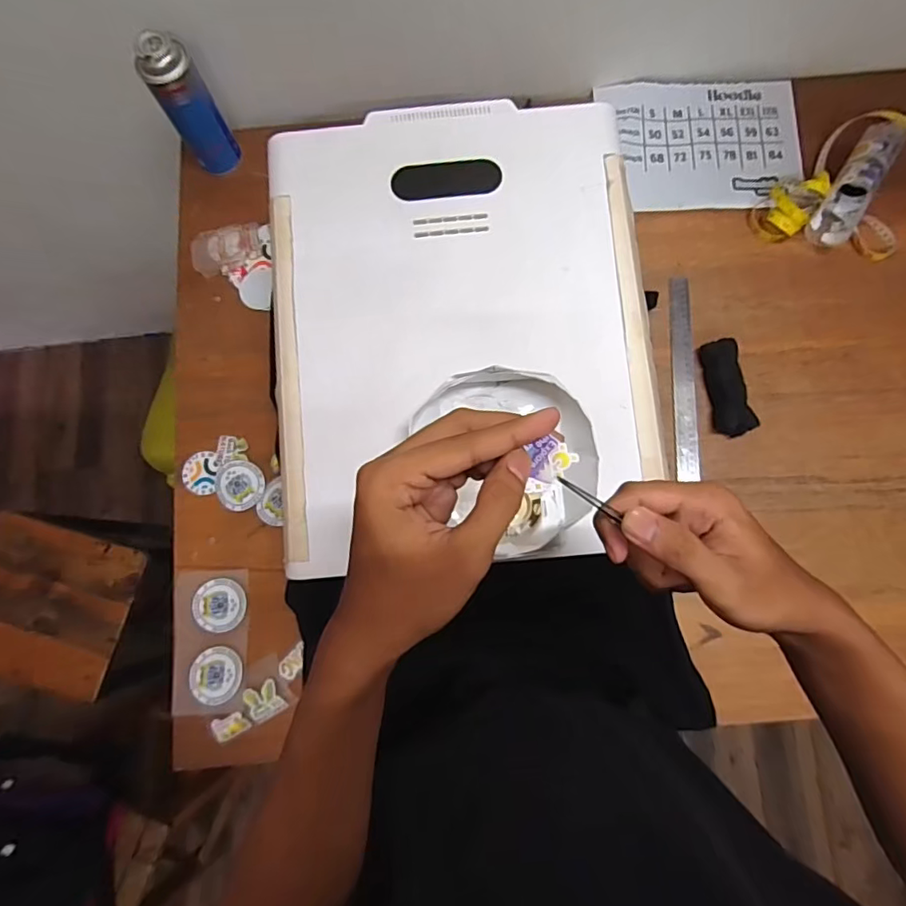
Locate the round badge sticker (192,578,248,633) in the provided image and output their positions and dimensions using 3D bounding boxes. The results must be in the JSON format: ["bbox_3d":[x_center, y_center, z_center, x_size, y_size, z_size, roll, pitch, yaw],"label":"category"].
[{"bbox_3d":[-0.301,0.196,0.679,0.064,0.006,0.066,0,81,1],"label":"round badge sticker"}]

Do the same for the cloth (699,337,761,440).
[{"bbox_3d":[0.366,-0.087,0.703,0.042,0.026,0.129,-7,81,0],"label":"cloth"}]

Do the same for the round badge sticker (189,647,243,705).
[{"bbox_3d":[-0.296,0.279,0.663,0.067,0.007,0.066,-10,73,0],"label":"round badge sticker"}]

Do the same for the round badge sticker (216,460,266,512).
[{"bbox_3d":[-0.285,0.044,0.707,0.065,0.007,0.067,0,75,-1],"label":"round badge sticker"}]

